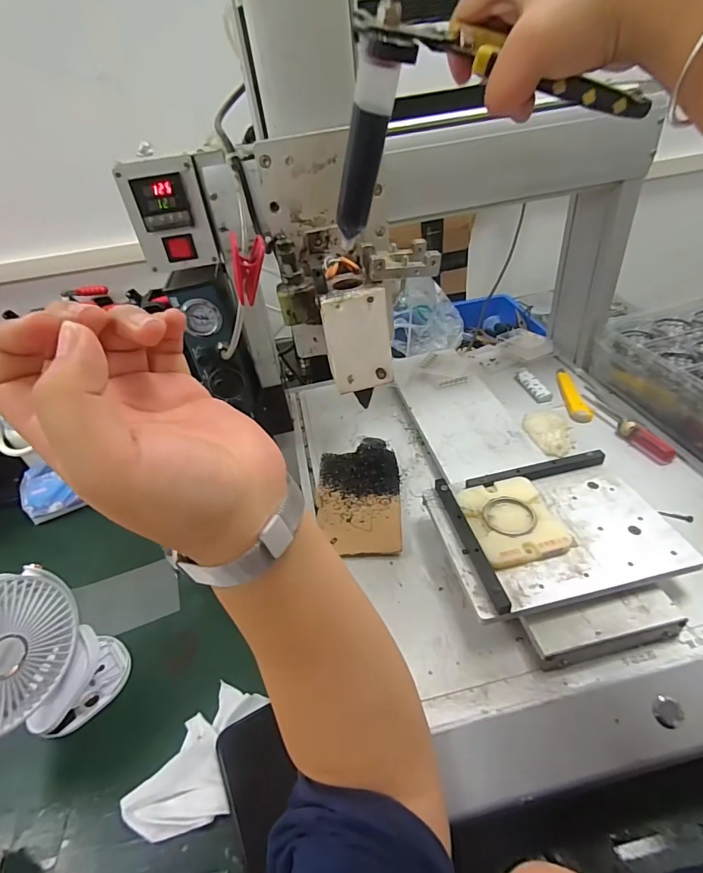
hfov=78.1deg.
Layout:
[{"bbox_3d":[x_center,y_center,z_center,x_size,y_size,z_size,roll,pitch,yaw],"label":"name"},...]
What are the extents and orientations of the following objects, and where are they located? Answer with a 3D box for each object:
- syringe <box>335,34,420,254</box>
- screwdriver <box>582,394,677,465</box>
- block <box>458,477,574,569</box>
[{"bbox_3d":[0.008,-0.190,0.294,0.031,0.125,0.027,43,57,16],"label":"syringe"},{"bbox_3d":[0.346,-0.019,0.548,0.026,0.017,0.143,-12,39,-5],"label":"screwdriver"},{"bbox_3d":[0.151,0.077,0.408,0.081,0.007,0.091,-8,38,-4],"label":"block"}]

